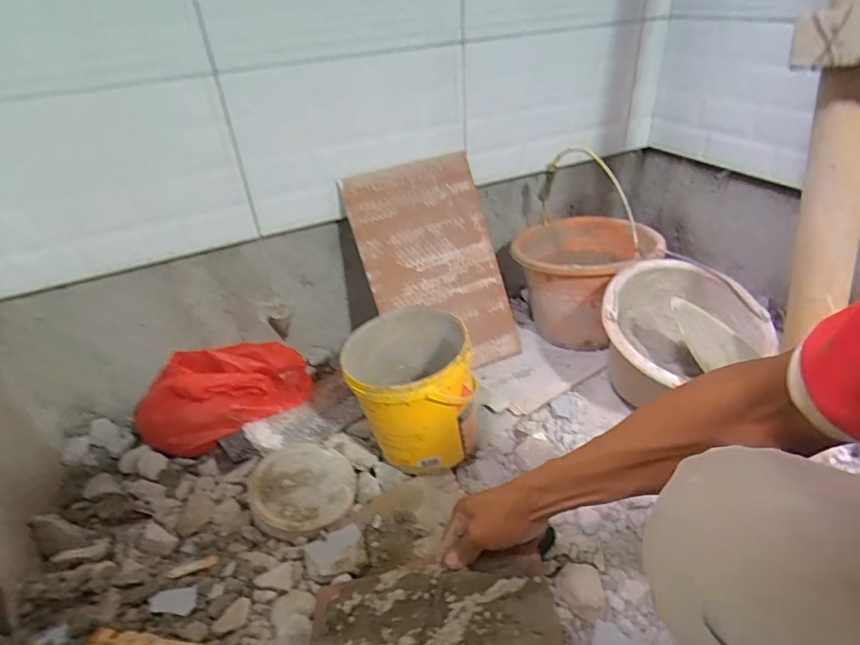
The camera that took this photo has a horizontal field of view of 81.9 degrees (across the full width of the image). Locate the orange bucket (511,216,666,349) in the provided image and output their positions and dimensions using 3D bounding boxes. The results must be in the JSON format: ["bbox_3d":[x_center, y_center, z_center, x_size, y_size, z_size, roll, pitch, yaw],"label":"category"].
[{"bbox_3d":[0.305,-0.085,0.989,0.249,0.194,0.258,-5,34,3],"label":"orange bucket"}]

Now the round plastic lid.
[{"bbox_3d":[-0.189,0.235,0.733,0.152,0.024,0.145,-5,34,3],"label":"round plastic lid"}]

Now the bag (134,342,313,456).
[{"bbox_3d":[-0.346,0.111,0.834,0.274,0.157,0.093,-26,38,-25],"label":"bag"}]

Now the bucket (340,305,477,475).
[{"bbox_3d":[-0.023,0.109,0.761,0.178,0.185,0.176,-5,34,3],"label":"bucket"}]

